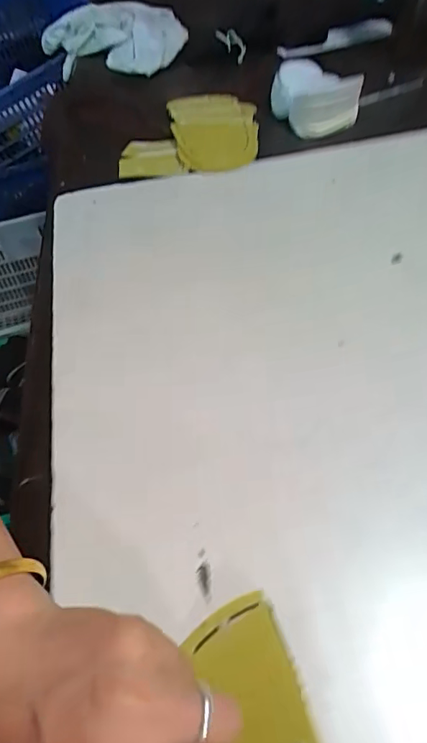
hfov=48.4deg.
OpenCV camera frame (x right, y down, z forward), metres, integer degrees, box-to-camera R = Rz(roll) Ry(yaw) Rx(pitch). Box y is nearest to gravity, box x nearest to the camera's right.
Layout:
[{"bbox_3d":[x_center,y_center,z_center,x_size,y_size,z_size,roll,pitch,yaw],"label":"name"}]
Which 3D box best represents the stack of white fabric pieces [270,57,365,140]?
[{"bbox_3d":[0.128,-0.343,0.596,0.108,0.047,0.107,1,51,5],"label":"stack of white fabric pieces"}]

